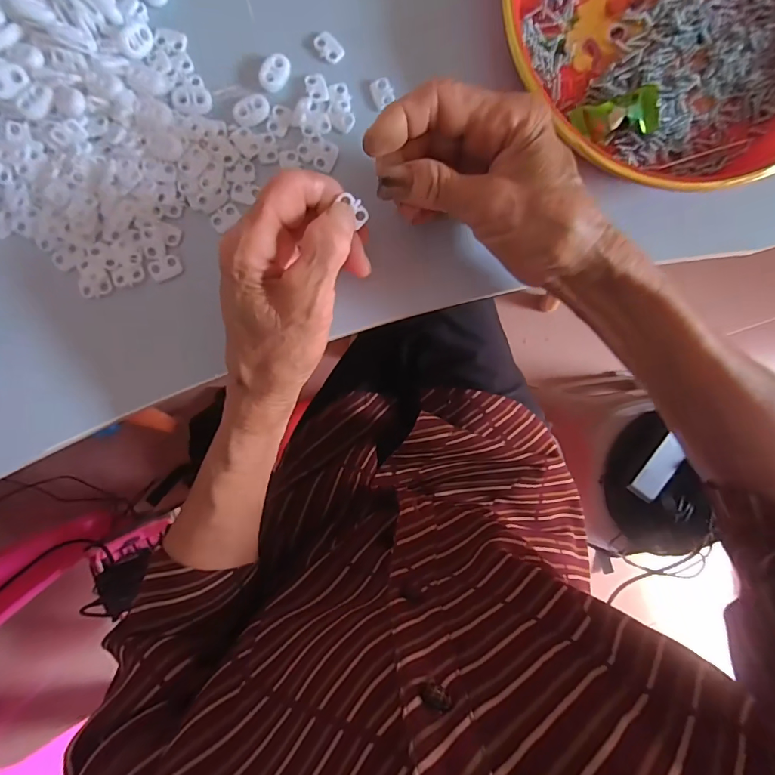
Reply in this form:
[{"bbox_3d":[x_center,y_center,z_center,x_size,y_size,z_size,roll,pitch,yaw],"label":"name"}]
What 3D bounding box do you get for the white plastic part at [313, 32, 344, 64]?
[{"bbox_3d":[-0.036,-0.207,0.261,0.013,0.004,0.019,-43,95,-1],"label":"white plastic part"}]

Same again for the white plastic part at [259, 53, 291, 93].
[{"bbox_3d":[-0.067,-0.189,0.258,0.015,0.004,0.023,32,90,-5],"label":"white plastic part"}]

